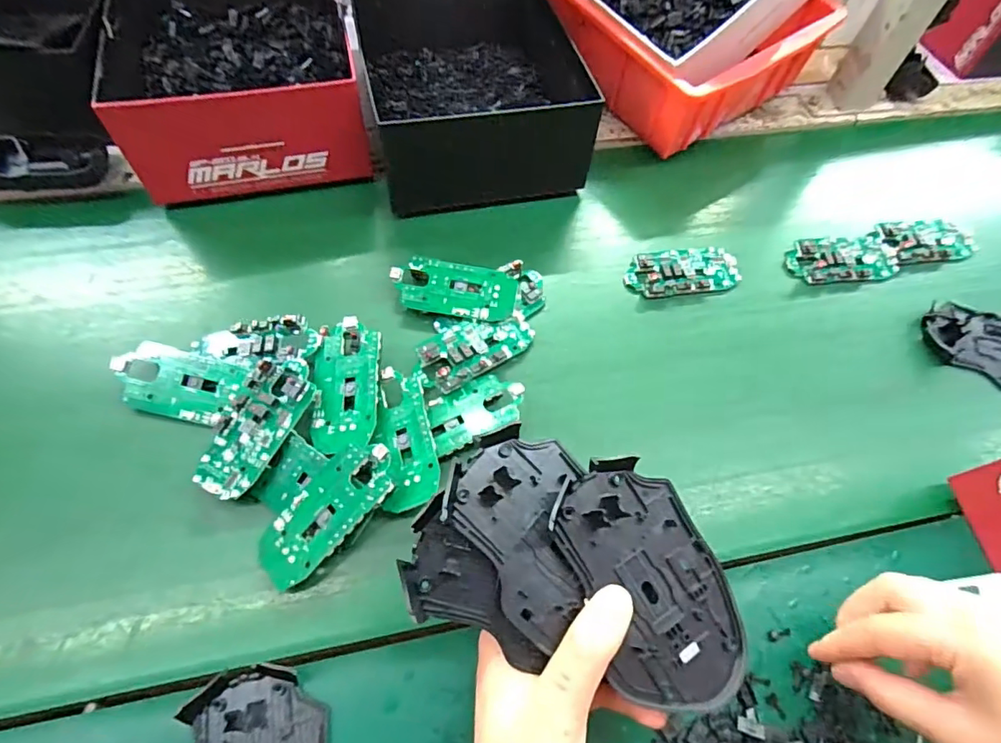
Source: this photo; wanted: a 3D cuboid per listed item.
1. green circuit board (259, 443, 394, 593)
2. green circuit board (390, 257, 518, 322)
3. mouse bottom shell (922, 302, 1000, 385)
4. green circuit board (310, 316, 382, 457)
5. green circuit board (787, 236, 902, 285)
[{"bbox_3d":[-0.107,0.085,0.323,0.046,0.007,0.099,39,81,28],"label":"green circuit board"},{"bbox_3d":[-0.036,-0.065,0.414,0.097,0.014,0.044,7,61,1],"label":"green circuit board"},{"bbox_3d":[0.409,-0.023,0.428,0.112,0.012,0.070,26,62,11],"label":"mouse bottom shell"},{"bbox_3d":[-0.107,0.007,0.363,0.045,0.011,0.097,-1,61,-4],"label":"green circuit board"},{"bbox_3d":[0.305,-0.102,0.464,0.098,0.014,0.046,-4,61,-6],"label":"green circuit board"}]

